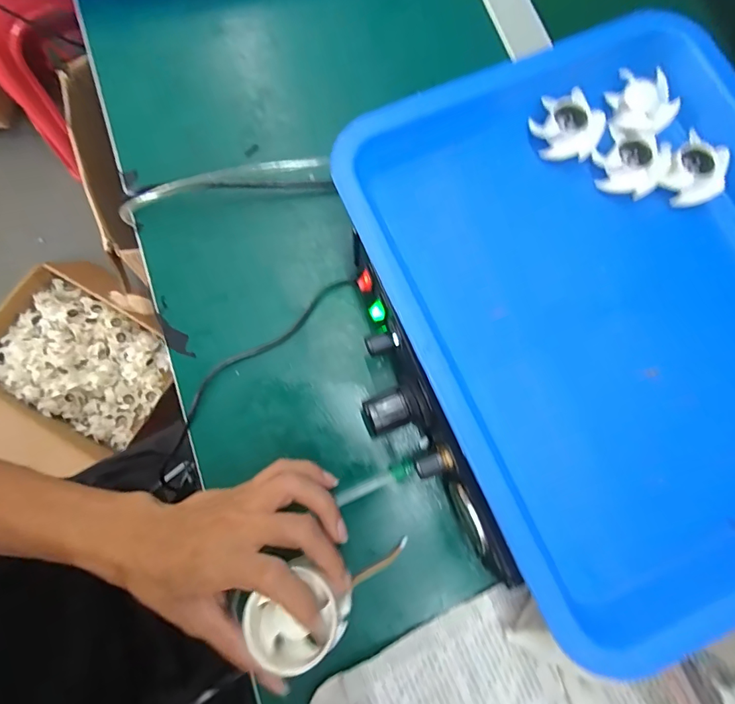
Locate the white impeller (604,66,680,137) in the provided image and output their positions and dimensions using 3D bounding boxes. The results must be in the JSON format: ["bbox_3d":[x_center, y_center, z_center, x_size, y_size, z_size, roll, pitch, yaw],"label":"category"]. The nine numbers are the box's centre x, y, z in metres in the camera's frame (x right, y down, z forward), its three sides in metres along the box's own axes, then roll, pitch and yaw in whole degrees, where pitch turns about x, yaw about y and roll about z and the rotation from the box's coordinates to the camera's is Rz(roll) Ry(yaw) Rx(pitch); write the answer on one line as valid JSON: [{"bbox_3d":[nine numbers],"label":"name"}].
[{"bbox_3d":[0.182,-0.165,0.297,0.040,0.012,0.043,-8,79,-3],"label":"white impeller"}]

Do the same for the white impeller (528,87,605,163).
[{"bbox_3d":[0.130,-0.147,0.291,0.042,0.013,0.041,-16,92,7],"label":"white impeller"}]

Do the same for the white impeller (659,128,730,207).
[{"bbox_3d":[0.211,-0.115,0.288,0.033,0.016,0.039,31,80,5],"label":"white impeller"}]

